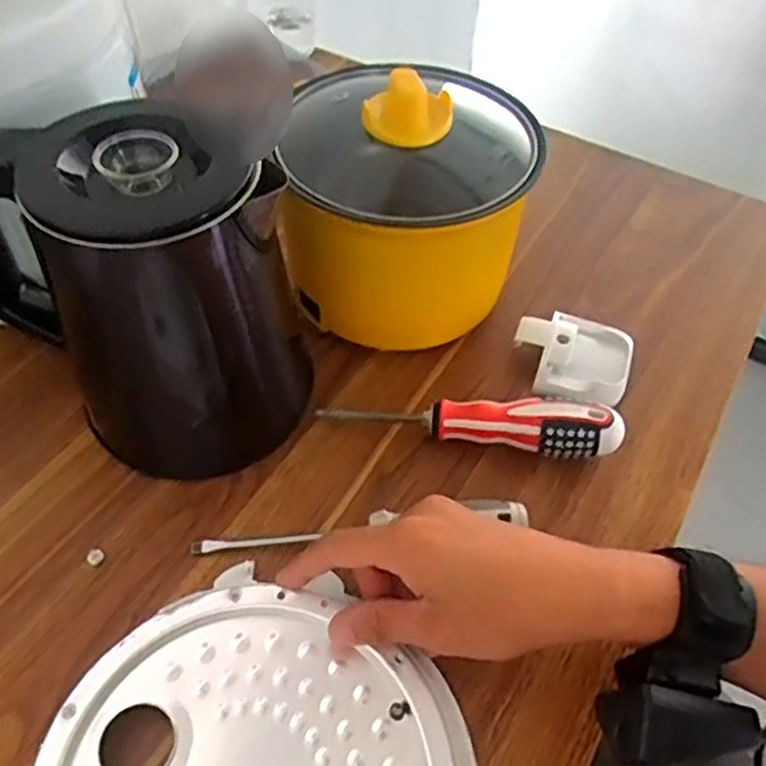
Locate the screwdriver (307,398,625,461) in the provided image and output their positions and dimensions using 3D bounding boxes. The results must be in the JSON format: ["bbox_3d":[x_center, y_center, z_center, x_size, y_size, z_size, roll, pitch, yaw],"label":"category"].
[{"bbox_3d":[0.056,0.023,0.443,0.182,0.037,0.029,9,52,4],"label":"screwdriver"}]

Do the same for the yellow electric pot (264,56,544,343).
[{"bbox_3d":[0.019,-0.128,0.486,0.157,0.156,0.163,1,52,-2],"label":"yellow electric pot"}]

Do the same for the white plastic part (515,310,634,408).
[{"bbox_3d":[0.134,-0.022,0.491,0.079,0.017,0.079,20,54,12],"label":"white plastic part"}]

